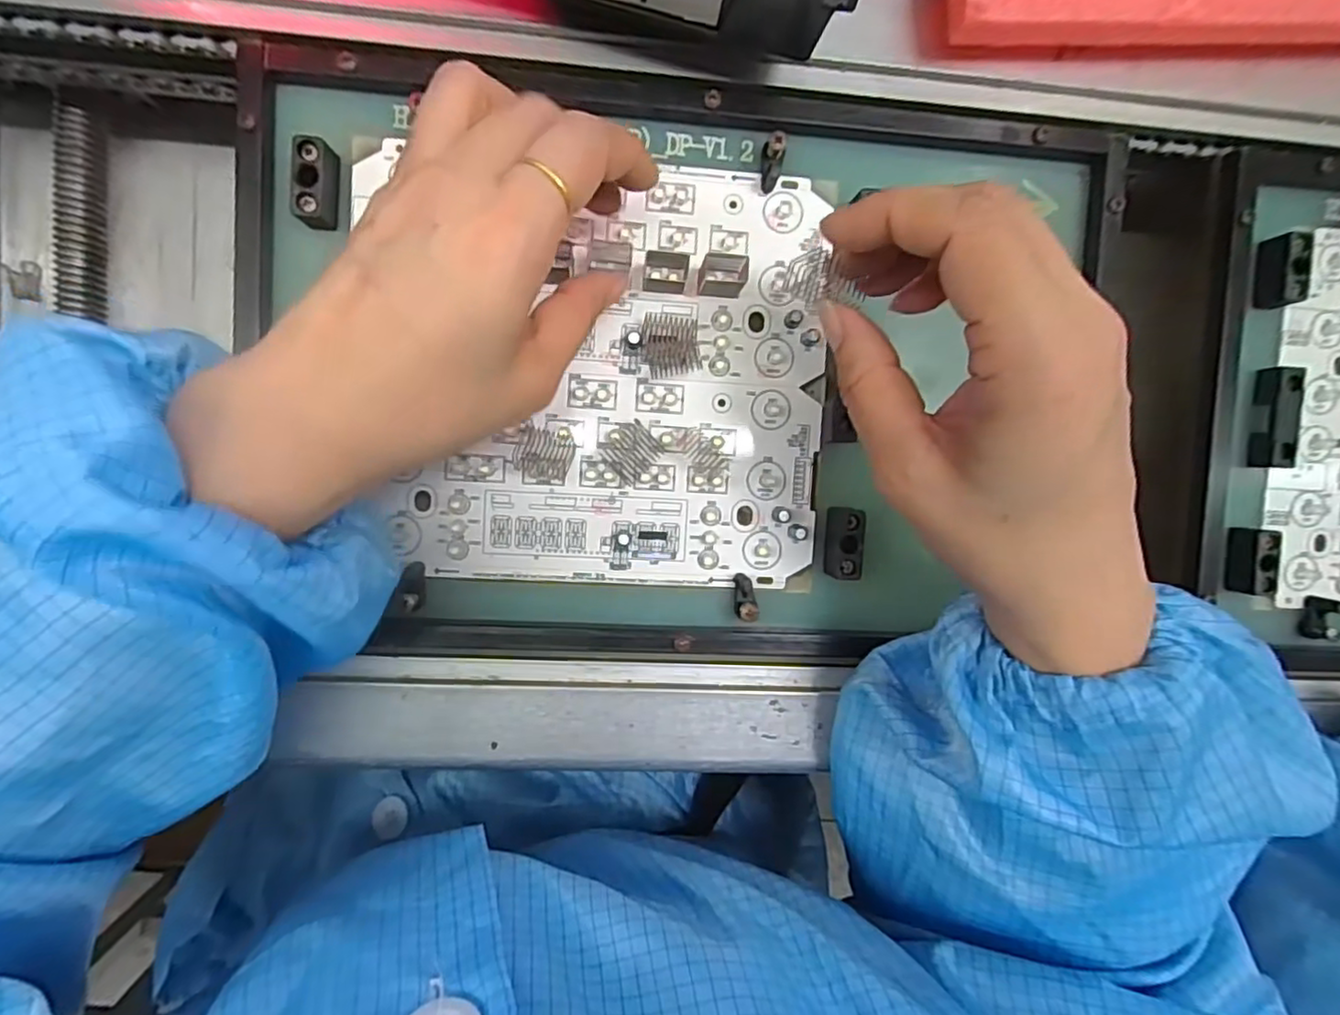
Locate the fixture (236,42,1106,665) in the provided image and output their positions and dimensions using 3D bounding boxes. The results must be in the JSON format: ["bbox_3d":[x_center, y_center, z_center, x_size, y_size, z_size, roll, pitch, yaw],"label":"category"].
[{"bbox_3d":[0.007,-0.053,0.274,0.345,0.018,0.232,2,93,-6],"label":"fixture"}]

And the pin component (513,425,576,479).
[{"bbox_3d":[-0.053,-0.023,0.275,0.024,0.004,0.019,15,92,-6],"label":"pin component"}]

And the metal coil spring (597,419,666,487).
[{"bbox_3d":[-0.016,-0.023,0.278,0.023,0.004,0.019,-44,96,-2],"label":"metal coil spring"}]

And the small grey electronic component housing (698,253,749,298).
[{"bbox_3d":[0.023,-0.098,0.277,0.020,0.004,0.018,4,93,-6],"label":"small grey electronic component housing"}]

